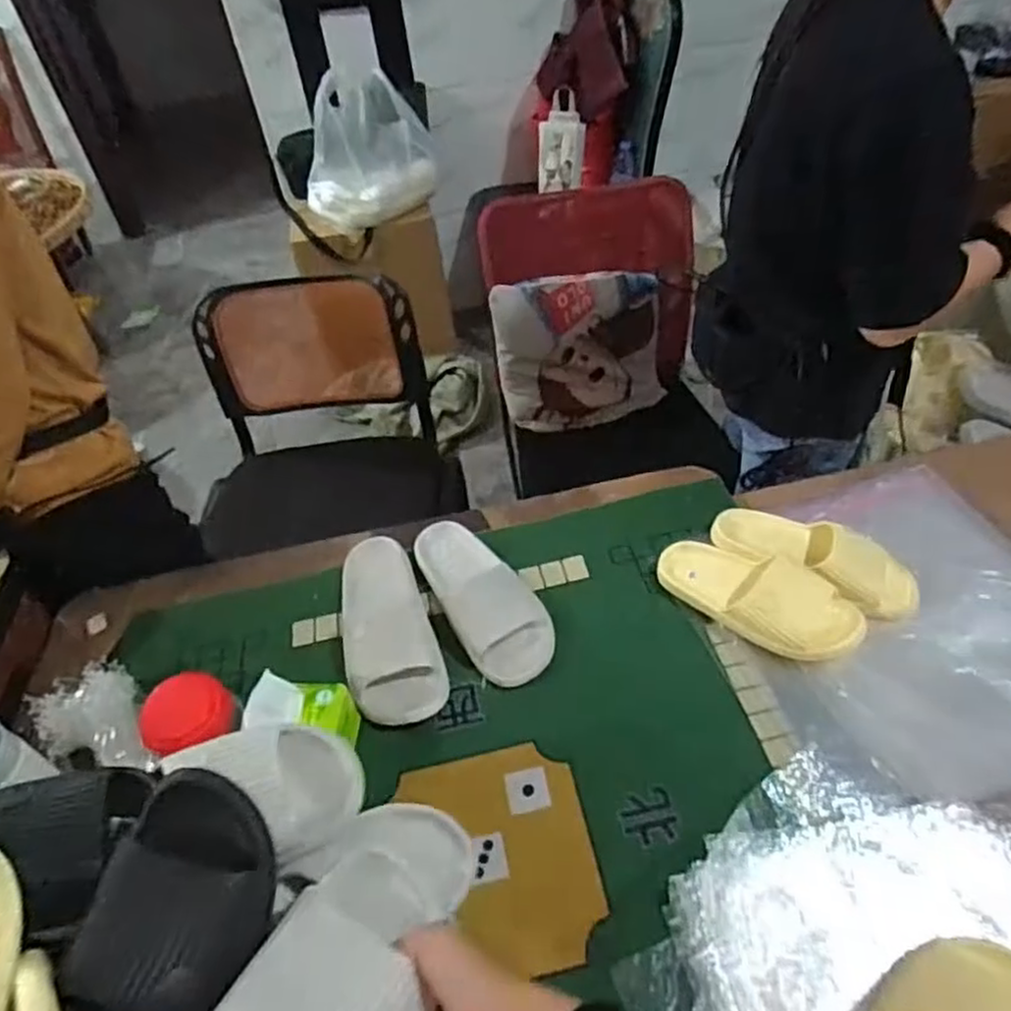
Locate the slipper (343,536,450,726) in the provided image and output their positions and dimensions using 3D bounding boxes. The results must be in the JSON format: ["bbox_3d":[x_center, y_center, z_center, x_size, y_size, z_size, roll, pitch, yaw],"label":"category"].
[{"bbox_3d":[-0.150,0.146,0.887,0.113,0.068,0.260,-17,46,-9],"label":"slipper"}]

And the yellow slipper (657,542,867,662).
[{"bbox_3d":[0.296,0.106,0.843,0.097,0.069,0.231,-39,40,-28],"label":"yellow slipper"}]

